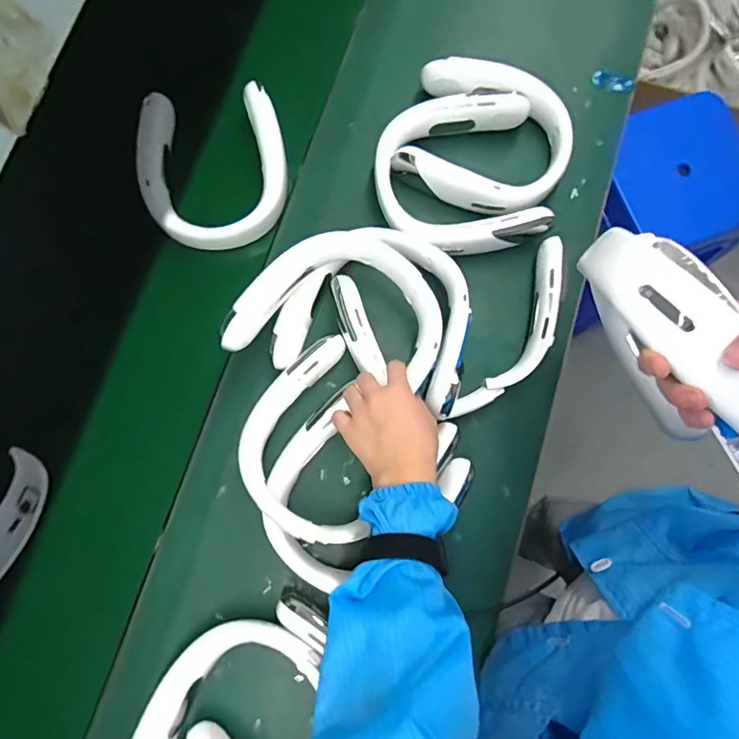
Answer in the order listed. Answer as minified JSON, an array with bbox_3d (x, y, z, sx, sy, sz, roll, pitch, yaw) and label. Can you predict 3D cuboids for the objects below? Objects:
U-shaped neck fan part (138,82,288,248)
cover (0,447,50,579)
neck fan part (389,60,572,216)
[{"bbox_3d":[-0.194,-0.253,0.633,0.177,0.041,0.197,-3,81,-2],"label":"U-shaped neck fan part"},{"bbox_3d":[-0.412,0.175,0.566,0.045,0.048,0.173,23,81,3],"label":"cover"},{"bbox_3d":[0.146,-0.283,0.631,0.205,0.052,0.171,20,81,2],"label":"neck fan part"}]

